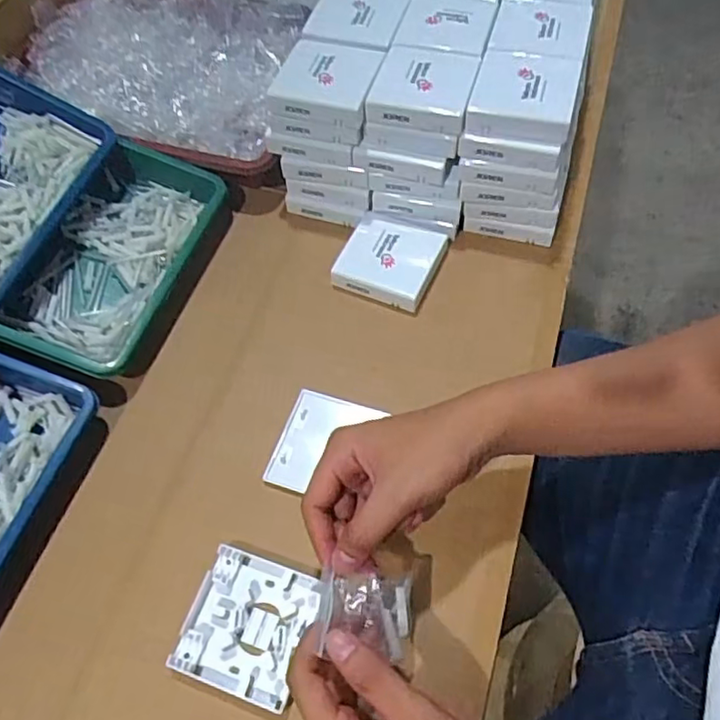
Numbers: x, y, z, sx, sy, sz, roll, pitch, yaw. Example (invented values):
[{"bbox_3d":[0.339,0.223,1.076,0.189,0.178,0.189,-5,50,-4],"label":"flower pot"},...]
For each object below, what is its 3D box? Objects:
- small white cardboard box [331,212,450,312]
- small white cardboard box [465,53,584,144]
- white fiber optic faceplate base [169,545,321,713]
[{"bbox_3d":[0.029,-0.097,0.582,0.085,0.026,0.086,20,63,14],"label":"small white cardboard box"},{"bbox_3d":[0.140,-0.225,0.522,0.083,0.022,0.084,13,61,11],"label":"small white cardboard box"},{"bbox_3d":[-0.078,0.185,0.430,0.082,0.013,0.086,15,61,12],"label":"white fiber optic faceplate base"}]

